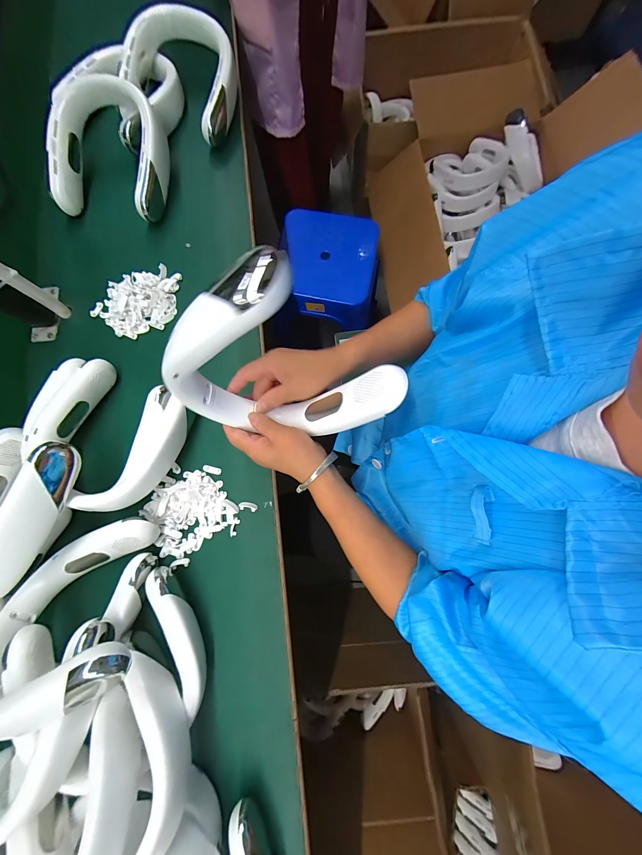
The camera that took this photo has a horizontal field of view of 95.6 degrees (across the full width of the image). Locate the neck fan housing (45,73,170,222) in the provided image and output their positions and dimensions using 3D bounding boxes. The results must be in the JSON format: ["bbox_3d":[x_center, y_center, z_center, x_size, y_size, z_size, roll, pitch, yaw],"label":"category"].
[{"bbox_3d":[-0.359,-0.461,0.488,0.188,0.050,0.193,7,102,2],"label":"neck fan housing"}]

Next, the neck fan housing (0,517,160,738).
[{"bbox_3d":[-0.300,0.220,0.341,0.205,0.053,0.198,-29,36,2],"label":"neck fan housing"}]

